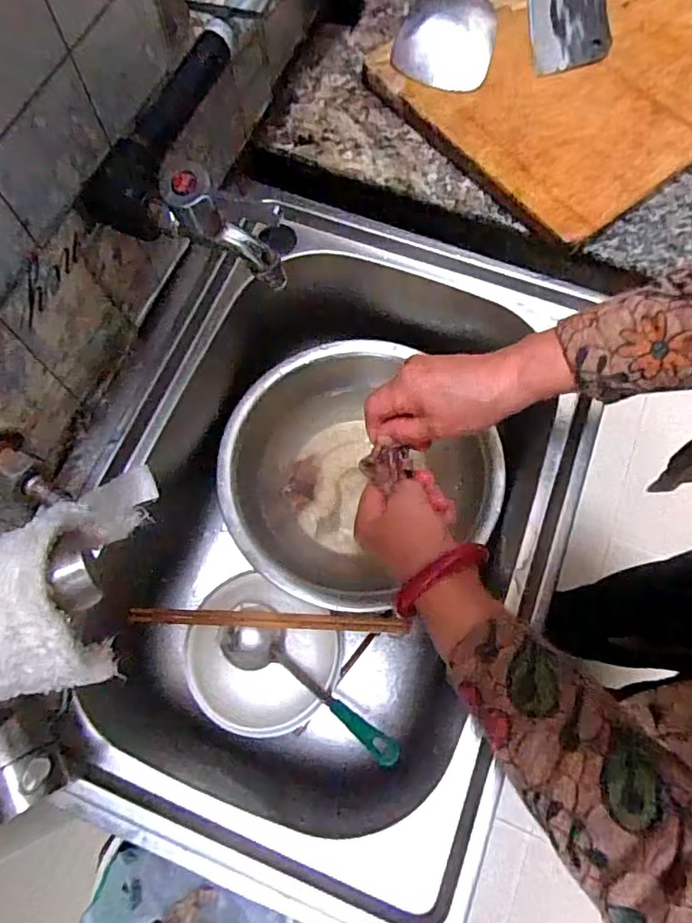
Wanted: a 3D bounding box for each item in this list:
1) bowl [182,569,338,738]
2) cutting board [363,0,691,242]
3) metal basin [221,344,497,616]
[{"bbox_3d":[-0.082,0.186,0.535,0.141,0.038,0.129,24,71,7],"label":"bowl"},{"bbox_3d":[0.263,-0.411,0.576,0.395,0.019,0.291,-38,75,-14],"label":"cutting board"},{"bbox_3d":[-0.001,0.014,0.597,0.252,0.076,0.260,0,70,-1],"label":"metal basin"}]

